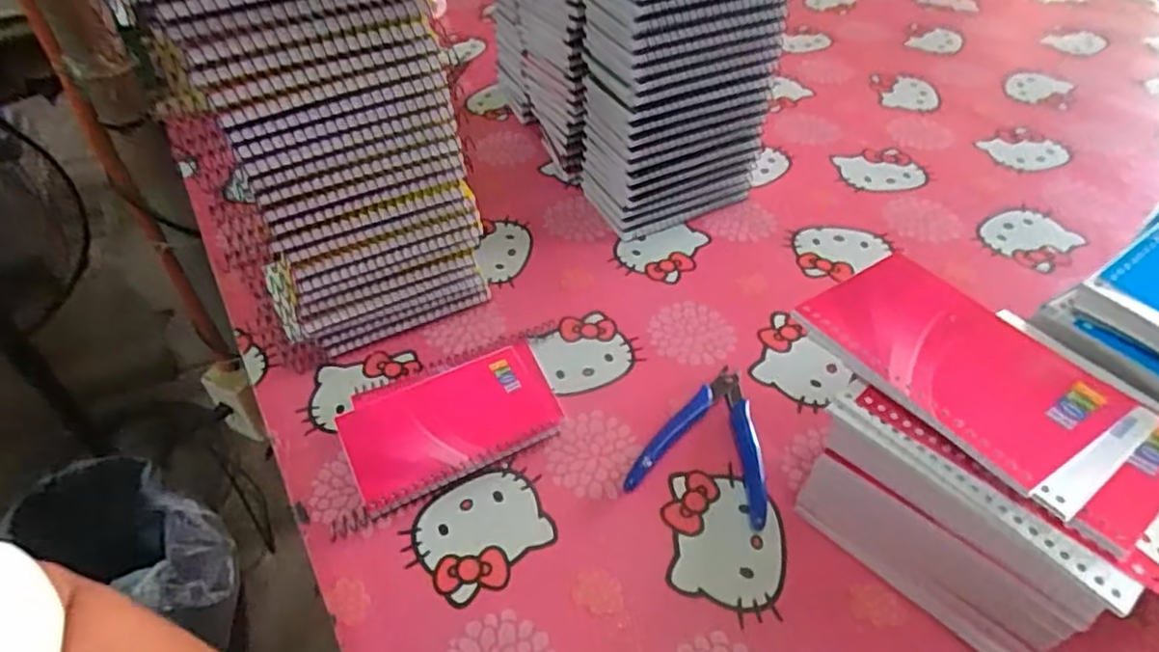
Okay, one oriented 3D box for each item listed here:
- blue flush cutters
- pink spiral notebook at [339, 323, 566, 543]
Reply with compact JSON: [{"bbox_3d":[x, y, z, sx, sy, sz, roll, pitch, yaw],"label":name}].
[{"bbox_3d":[0.088,0.070,0.451,0.083,0.012,0.108,15,47,16],"label":"blue flush cutters"},{"bbox_3d":[-0.087,0.061,0.468,0.163,0.015,0.096,-22,48,-19],"label":"pink spiral notebook"}]

